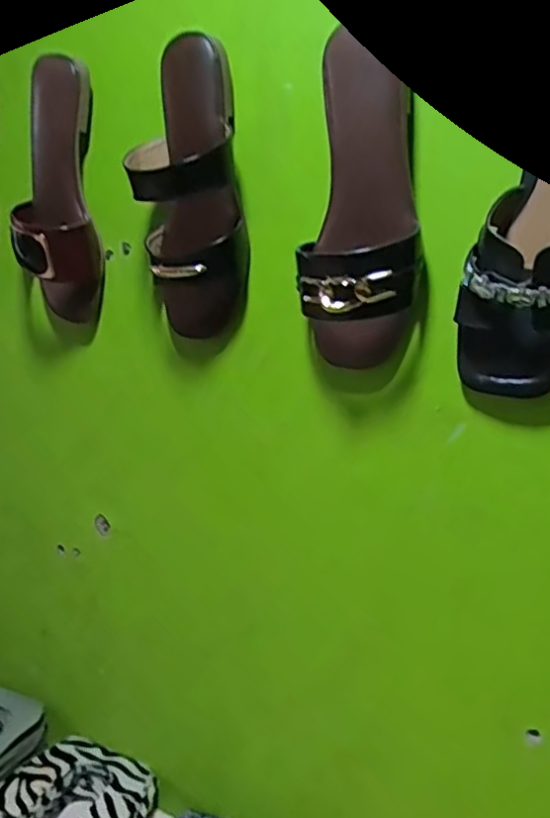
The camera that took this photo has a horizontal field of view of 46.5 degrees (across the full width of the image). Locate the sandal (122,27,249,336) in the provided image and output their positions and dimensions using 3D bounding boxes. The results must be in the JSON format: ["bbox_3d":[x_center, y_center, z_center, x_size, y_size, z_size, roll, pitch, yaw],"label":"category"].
[{"bbox_3d":[-0.074,-0.175,0.526,0.090,0.223,0.065,10,16,20],"label":"sandal"}]

